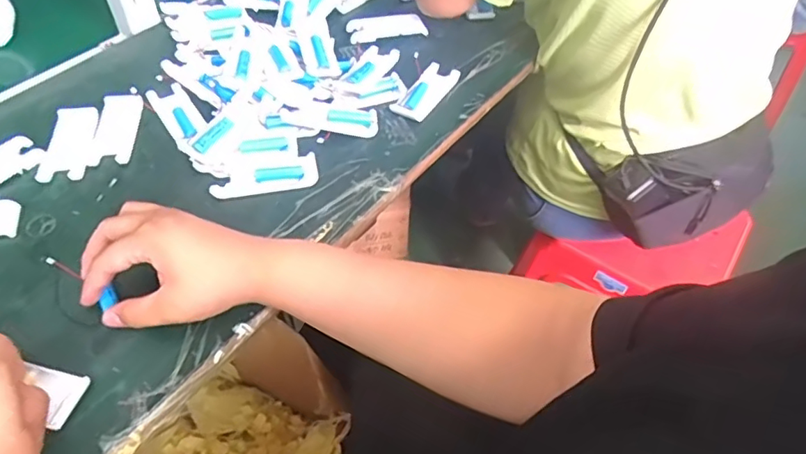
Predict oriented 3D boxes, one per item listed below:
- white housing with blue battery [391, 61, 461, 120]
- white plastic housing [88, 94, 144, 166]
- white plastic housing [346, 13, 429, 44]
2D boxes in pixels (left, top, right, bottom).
[{"bbox_3d":[0.028,-0.165,0.646,0.045,0.020,0.101,26,54,18],"label":"white housing with blue battery"},{"bbox_3d":[-0.306,-0.106,0.581,0.044,0.013,0.096,-4,51,-6],"label":"white plastic housing"},{"bbox_3d":[-0.021,-0.267,0.721,0.101,0.013,0.039,-7,51,-8],"label":"white plastic housing"}]

